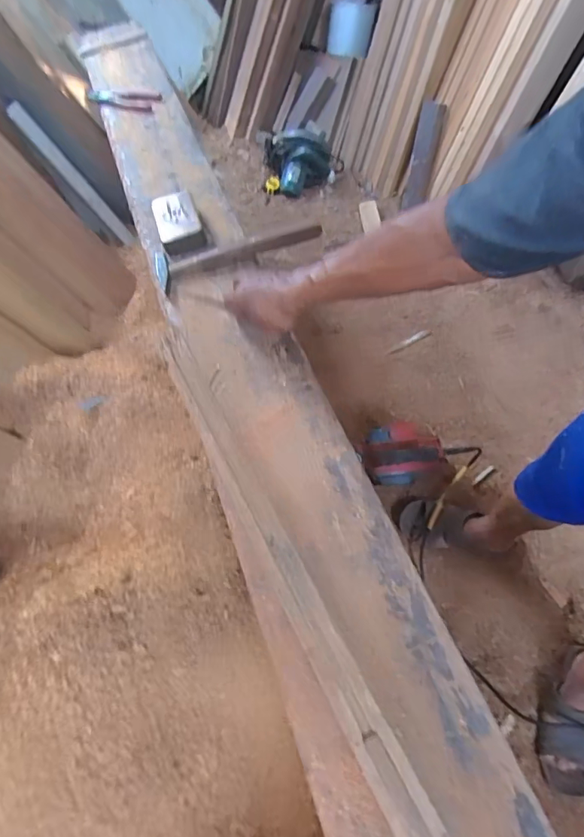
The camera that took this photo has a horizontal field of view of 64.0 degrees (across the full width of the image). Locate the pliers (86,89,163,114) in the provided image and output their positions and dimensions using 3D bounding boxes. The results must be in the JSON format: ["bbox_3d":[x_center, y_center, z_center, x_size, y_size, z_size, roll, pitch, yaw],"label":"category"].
[{"bbox_3d":[-0.403,-0.738,1.083,0.207,0.013,0.088,11,61,10],"label":"pliers"}]

